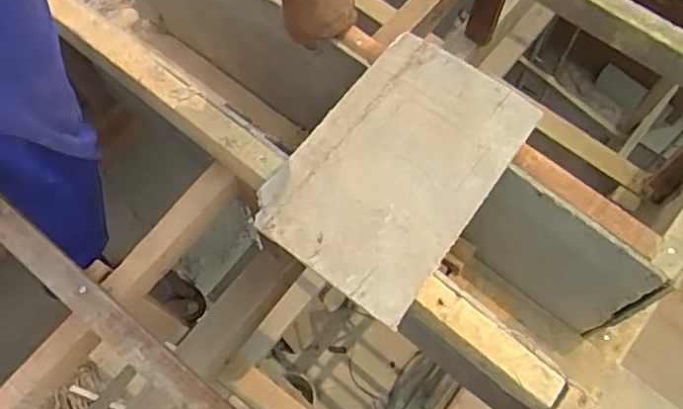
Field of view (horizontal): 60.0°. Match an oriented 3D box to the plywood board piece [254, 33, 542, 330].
[{"bbox_3d":[0.062,-0.045,0.666,0.199,0.019,0.305,33,70,14],"label":"plywood board piece"}]

